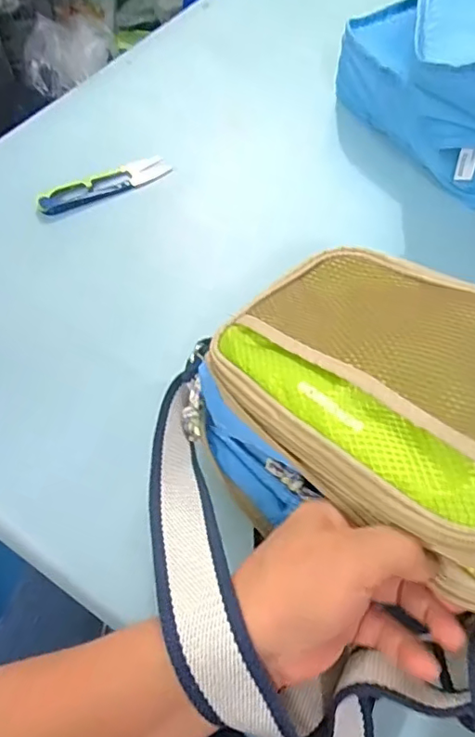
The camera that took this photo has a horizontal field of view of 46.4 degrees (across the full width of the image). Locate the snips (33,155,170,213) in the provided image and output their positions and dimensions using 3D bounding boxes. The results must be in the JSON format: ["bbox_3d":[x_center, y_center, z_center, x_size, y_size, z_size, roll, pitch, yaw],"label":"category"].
[{"bbox_3d":[-0.114,-0.162,0.481,0.120,0.008,0.021,-30,66,-19],"label":"snips"}]

